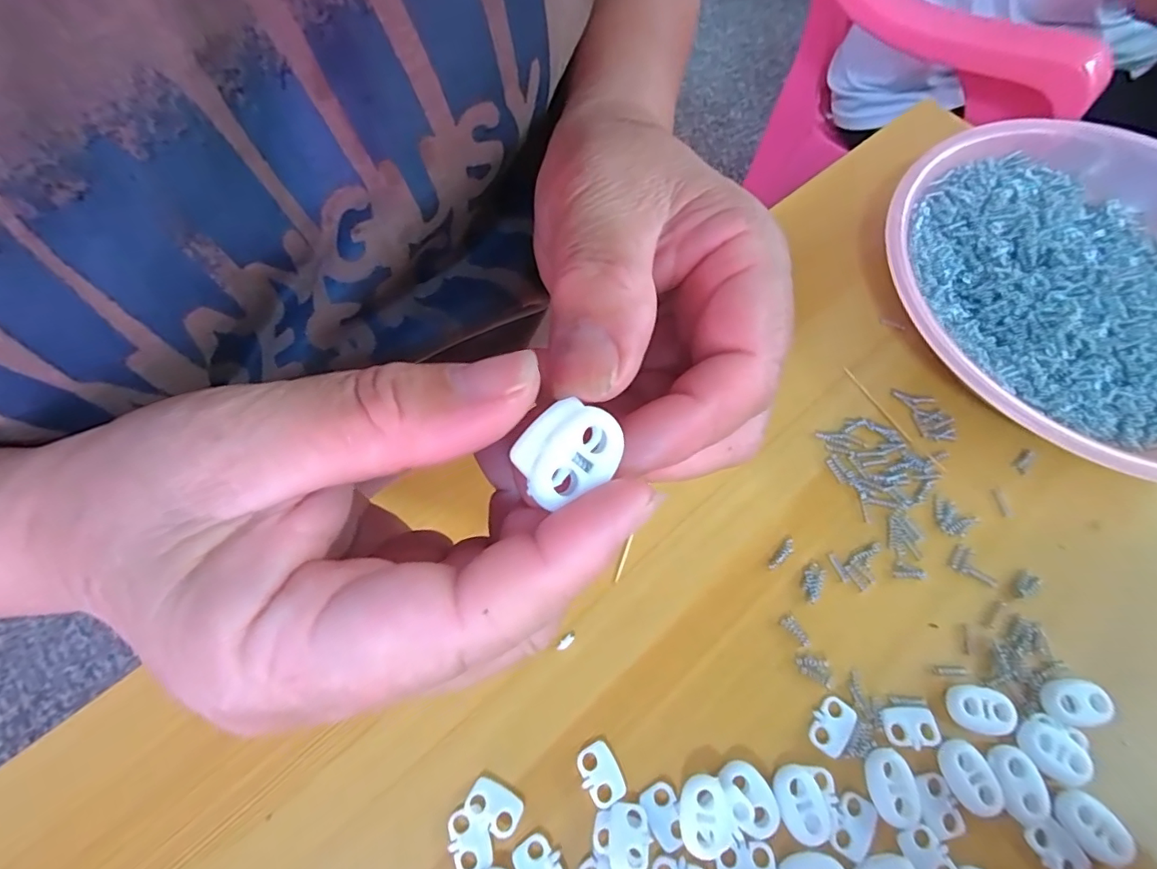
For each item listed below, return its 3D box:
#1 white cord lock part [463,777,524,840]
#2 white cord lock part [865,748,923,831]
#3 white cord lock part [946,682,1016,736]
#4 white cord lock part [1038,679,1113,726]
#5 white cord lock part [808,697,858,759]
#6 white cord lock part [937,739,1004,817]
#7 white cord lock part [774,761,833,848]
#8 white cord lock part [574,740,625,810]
[{"bbox_3d":[-0.028,0.123,0.172,0.018,0.004,0.012,31,70,13],"label":"white cord lock part"},{"bbox_3d":[0.105,0.118,0.174,0.014,0.004,0.023,-9,67,-4],"label":"white cord lock part"},{"bbox_3d":[0.142,0.097,0.183,0.020,0.005,0.015,10,67,5],"label":"white cord lock part"},{"bbox_3d":[0.175,0.094,0.183,0.020,0.006,0.015,2,67,1],"label":"white cord lock part"},{"bbox_3d":[0.090,0.103,0.182,0.013,0.004,0.018,31,70,13],"label":"white cord lock part"},{"bbox_3d":[0.132,0.115,0.174,0.015,0.004,0.022,-17,68,-7],"label":"white cord lock part"},{"bbox_3d":[0.074,0.122,0.171,0.016,0.005,0.021,-10,67,-4],"label":"white cord lock part"},{"bbox_3d":[0.007,0.115,0.176,0.013,0.004,0.018,-21,68,-8],"label":"white cord lock part"}]

